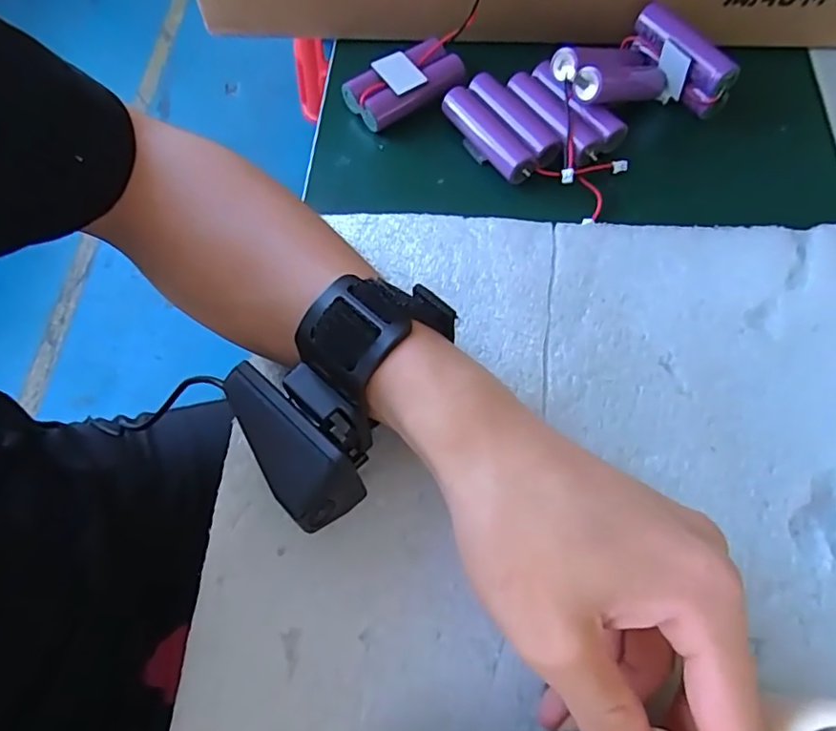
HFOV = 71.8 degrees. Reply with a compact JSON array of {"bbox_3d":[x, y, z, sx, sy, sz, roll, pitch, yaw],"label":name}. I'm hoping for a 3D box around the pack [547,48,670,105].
[{"bbox_3d":[0.110,-0.163,0.324,0.074,0.022,0.034,-16,64,-31],"label":"pack"}]

